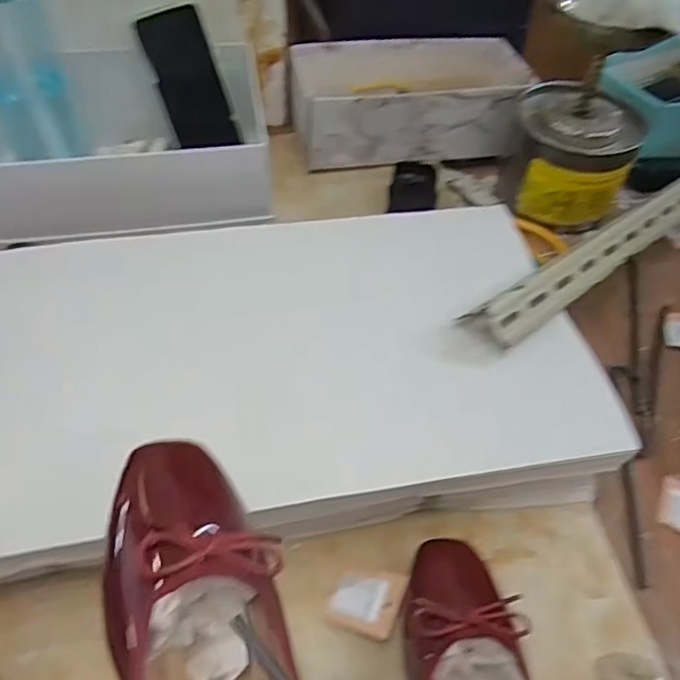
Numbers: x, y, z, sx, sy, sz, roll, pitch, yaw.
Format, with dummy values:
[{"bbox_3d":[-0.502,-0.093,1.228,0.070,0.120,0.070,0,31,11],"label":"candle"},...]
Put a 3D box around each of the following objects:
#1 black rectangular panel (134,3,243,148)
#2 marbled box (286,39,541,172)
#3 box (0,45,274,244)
[{"bbox_3d":[-0.162,-0.277,0.657,0.066,0.142,0.005,-17,28,0],"label":"black rectangular panel"},{"bbox_3d":[0.084,-0.282,0.736,0.274,0.082,0.160,-4,52,-6],"label":"marbled box"},{"bbox_3d":[-0.228,-0.206,0.631,0.302,0.100,0.172,-4,52,-8],"label":"box"}]

